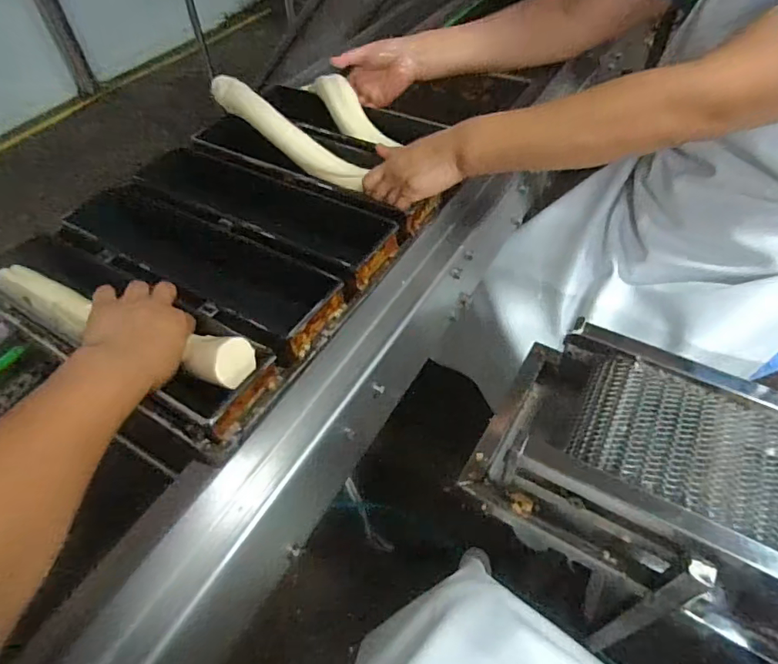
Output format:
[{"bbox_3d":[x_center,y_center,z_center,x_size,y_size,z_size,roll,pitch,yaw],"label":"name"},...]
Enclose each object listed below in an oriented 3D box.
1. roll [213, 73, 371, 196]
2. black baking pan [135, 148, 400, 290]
[{"bbox_3d":[-0.160,-0.299,0.730,0.316,0.057,0.048,36,59,26],"label":"roll"},{"bbox_3d":[-0.168,-0.151,0.651,0.383,0.090,0.128,27,56,21],"label":"black baking pan"}]

